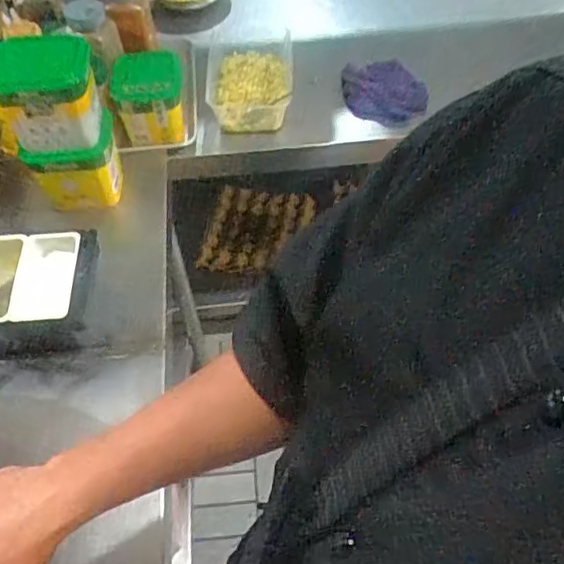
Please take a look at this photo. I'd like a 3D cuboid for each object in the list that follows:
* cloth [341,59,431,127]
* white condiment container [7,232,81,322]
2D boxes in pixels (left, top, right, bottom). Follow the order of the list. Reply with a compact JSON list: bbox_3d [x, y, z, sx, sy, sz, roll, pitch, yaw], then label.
[{"bbox_3d":[0.202,-0.368,1.186,0.213,0.122,0.024,-13,33,-24],"label":"cloth"},{"bbox_3d":[-0.322,-0.004,0.828,0.077,0.049,0.140,-1,54,1],"label":"white condiment container"}]

